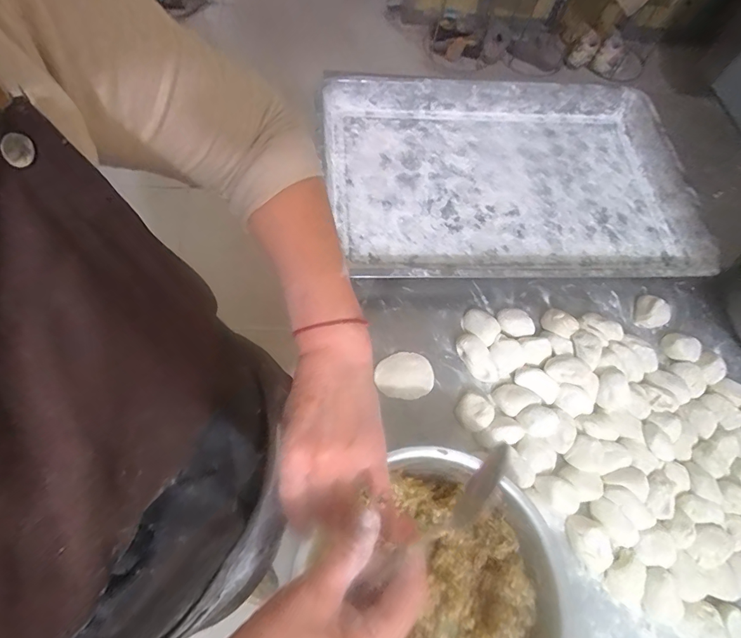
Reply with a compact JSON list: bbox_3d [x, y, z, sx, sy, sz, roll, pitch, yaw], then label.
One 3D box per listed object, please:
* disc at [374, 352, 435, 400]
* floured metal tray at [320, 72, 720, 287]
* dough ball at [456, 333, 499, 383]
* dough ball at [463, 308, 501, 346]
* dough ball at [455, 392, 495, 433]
[{"bbox_3d":[0.043,0.071,0.522,0.074,0.008,0.057,3,67,-1],"label":"disc"},{"bbox_3d":[0.221,-0.234,0.657,0.583,0.069,0.411,-2,67,-3],"label":"floured metal tray"},{"bbox_3d":[0.139,0.048,0.526,0.034,0.024,0.069,-25,70,-12],"label":"dough ball"},{"bbox_3d":[0.149,0.009,0.547,0.034,0.021,0.051,-38,73,-16],"label":"dough ball"},{"bbox_3d":[0.125,0.113,0.495,0.041,0.021,0.043,1,67,-2],"label":"dough ball"}]

